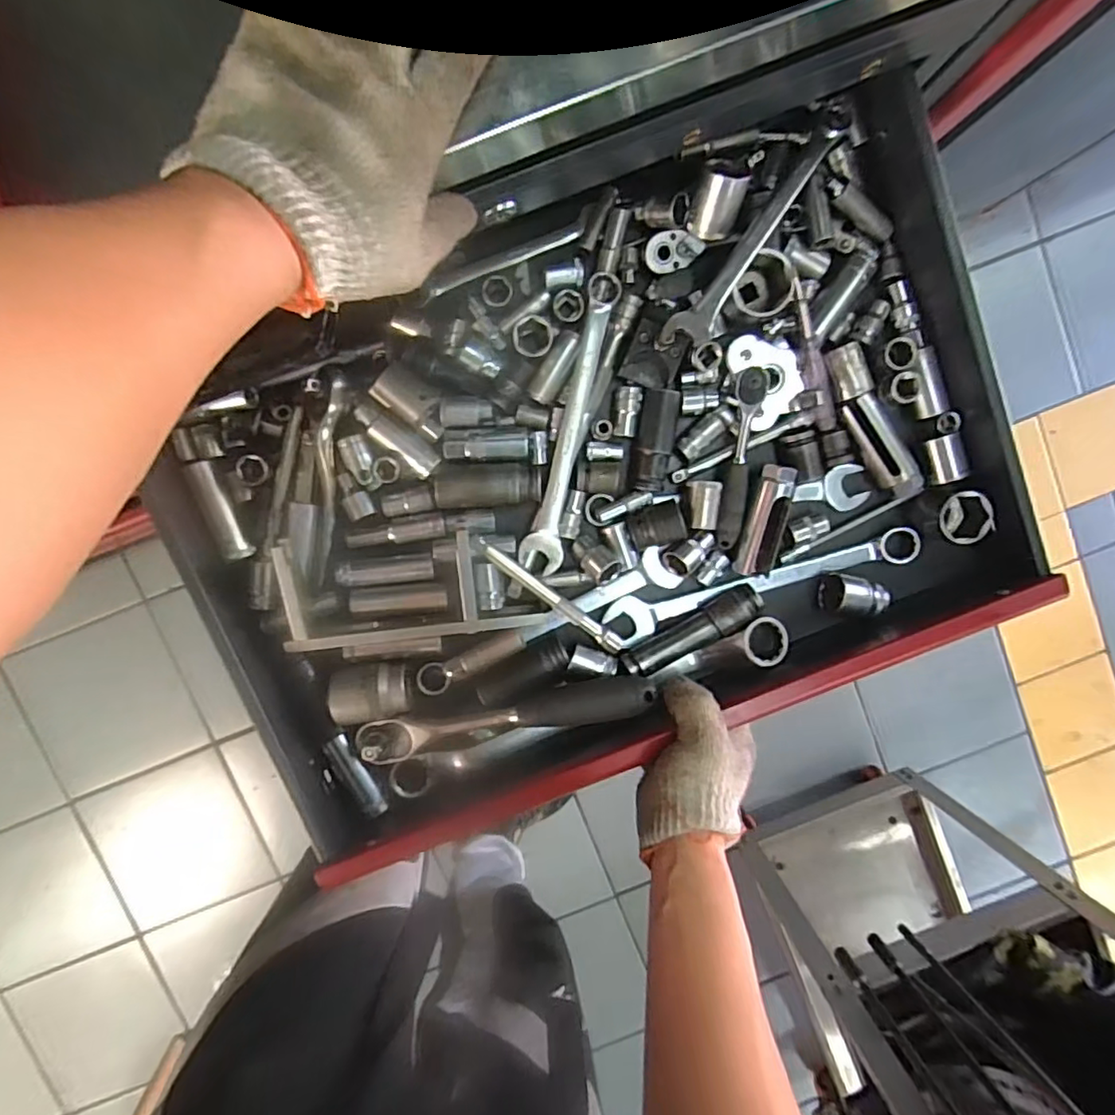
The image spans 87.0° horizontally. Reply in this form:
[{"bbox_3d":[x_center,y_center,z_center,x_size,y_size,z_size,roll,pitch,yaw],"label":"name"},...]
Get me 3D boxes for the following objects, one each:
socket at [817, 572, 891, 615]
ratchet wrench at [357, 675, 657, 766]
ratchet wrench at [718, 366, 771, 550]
[{"bbox_3d":[0.246,0.032,0.488,0.043,0.036,0.031,14,96,-2],"label":"socket"},{"bbox_3d":[-0.043,0.130,0.470,0.240,0.027,0.032,-11,96,0],"label":"ratchet wrench"},{"bbox_3d":[0.146,-0.077,0.466,0.022,0.027,0.138,4,96,-1],"label":"ratchet wrench"}]

